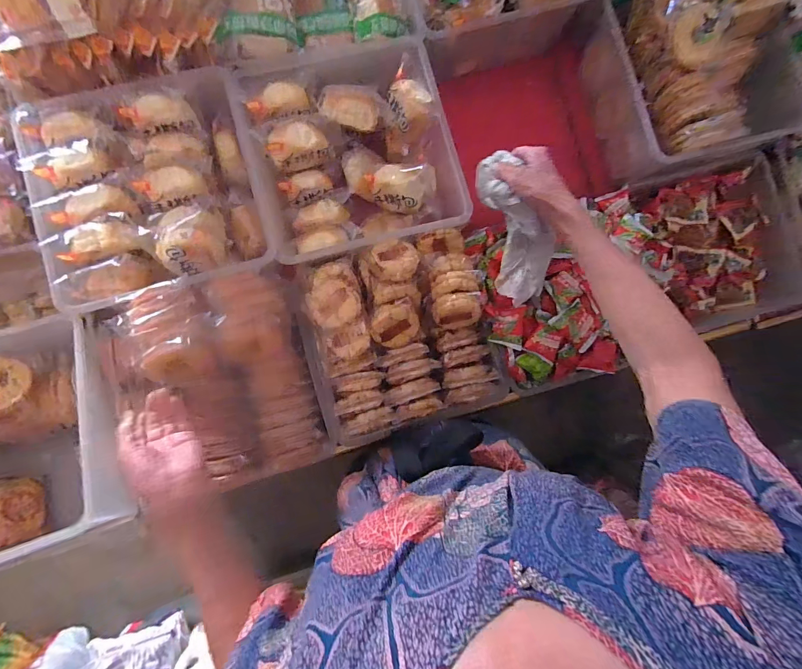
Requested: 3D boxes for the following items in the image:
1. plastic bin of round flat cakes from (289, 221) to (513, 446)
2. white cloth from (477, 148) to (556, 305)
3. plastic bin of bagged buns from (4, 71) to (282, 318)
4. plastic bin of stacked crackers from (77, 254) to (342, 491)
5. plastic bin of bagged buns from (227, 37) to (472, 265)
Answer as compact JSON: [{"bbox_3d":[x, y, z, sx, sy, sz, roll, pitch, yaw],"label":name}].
[{"bbox_3d":[0.001,0.004,0.598,0.286,0.120,0.286,-16,87,-5],"label":"plastic bin of round flat cakes"},{"bbox_3d":[0.161,-0.149,0.537,0.073,0.077,0.205,-22,104,-5],"label":"white cloth"},{"bbox_3d":[-0.355,-0.203,0.548,0.297,0.099,0.295,-17,87,-5],"label":"plastic bin of bagged buns"},{"bbox_3d":[-0.262,0.076,0.547,0.285,0.110,0.298,-18,87,-5],"label":"plastic bin of stacked crackers"},{"bbox_3d":[-0.076,-0.276,0.598,0.298,0.098,0.300,-15,87,-5],"label":"plastic bin of bagged buns"}]

